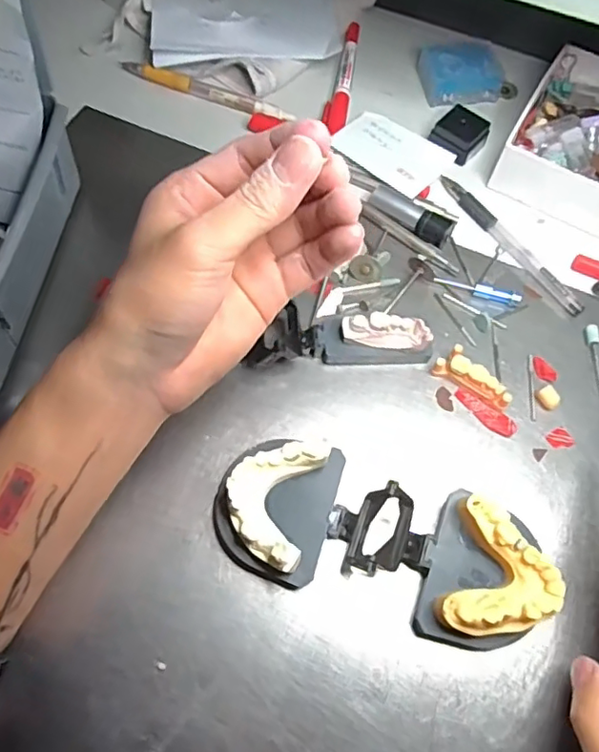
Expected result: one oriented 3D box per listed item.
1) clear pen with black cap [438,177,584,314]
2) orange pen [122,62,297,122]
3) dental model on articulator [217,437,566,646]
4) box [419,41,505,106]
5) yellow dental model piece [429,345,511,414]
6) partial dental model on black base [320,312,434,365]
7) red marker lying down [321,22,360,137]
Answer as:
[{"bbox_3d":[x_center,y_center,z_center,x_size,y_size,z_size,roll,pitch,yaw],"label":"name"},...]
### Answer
[{"bbox_3d":[0.144,-0.091,0.390,0.015,0.008,0.132,-31,71,-16],"label":"clear pen with black cap"},{"bbox_3d":[-0.073,-0.219,0.436,0.138,0.008,0.013,21,66,6],"label":"orange pen"},{"bbox_3d":[0.042,0.081,0.282,0.161,0.035,0.068,20,66,6],"label":"dental model on articulator"},{"bbox_3d":[0.125,-0.238,0.449,0.063,0.023,0.048,-11,67,-8],"label":"box"},{"bbox_3d":[0.103,0.002,0.334,0.046,0.015,0.018,39,69,14],"label":"yellow dental model piece"},{"bbox_3d":[0.045,-0.023,0.335,0.063,0.029,0.023,-3,66,-4],"label":"partial dental model on black base"},{"bbox_3d":[0.034,-0.233,0.444,0.018,0.011,0.132,10,65,2],"label":"red marker lying down"}]

